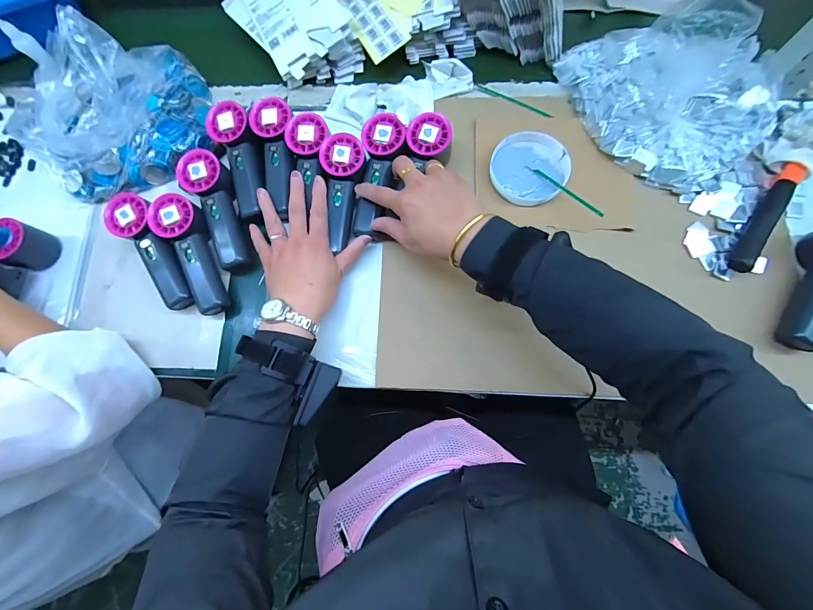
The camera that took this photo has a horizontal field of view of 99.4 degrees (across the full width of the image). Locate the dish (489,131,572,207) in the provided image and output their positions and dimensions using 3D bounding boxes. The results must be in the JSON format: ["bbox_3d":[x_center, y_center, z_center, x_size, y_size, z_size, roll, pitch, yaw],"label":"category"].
[{"bbox_3d":[0.162,-0.180,0.459,0.098,0.019,0.093,-1,80,7],"label":"dish"}]

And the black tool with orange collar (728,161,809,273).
[{"bbox_3d":[0.434,-0.107,0.413,0.025,0.031,0.155,34,80,10],"label":"black tool with orange collar"}]

